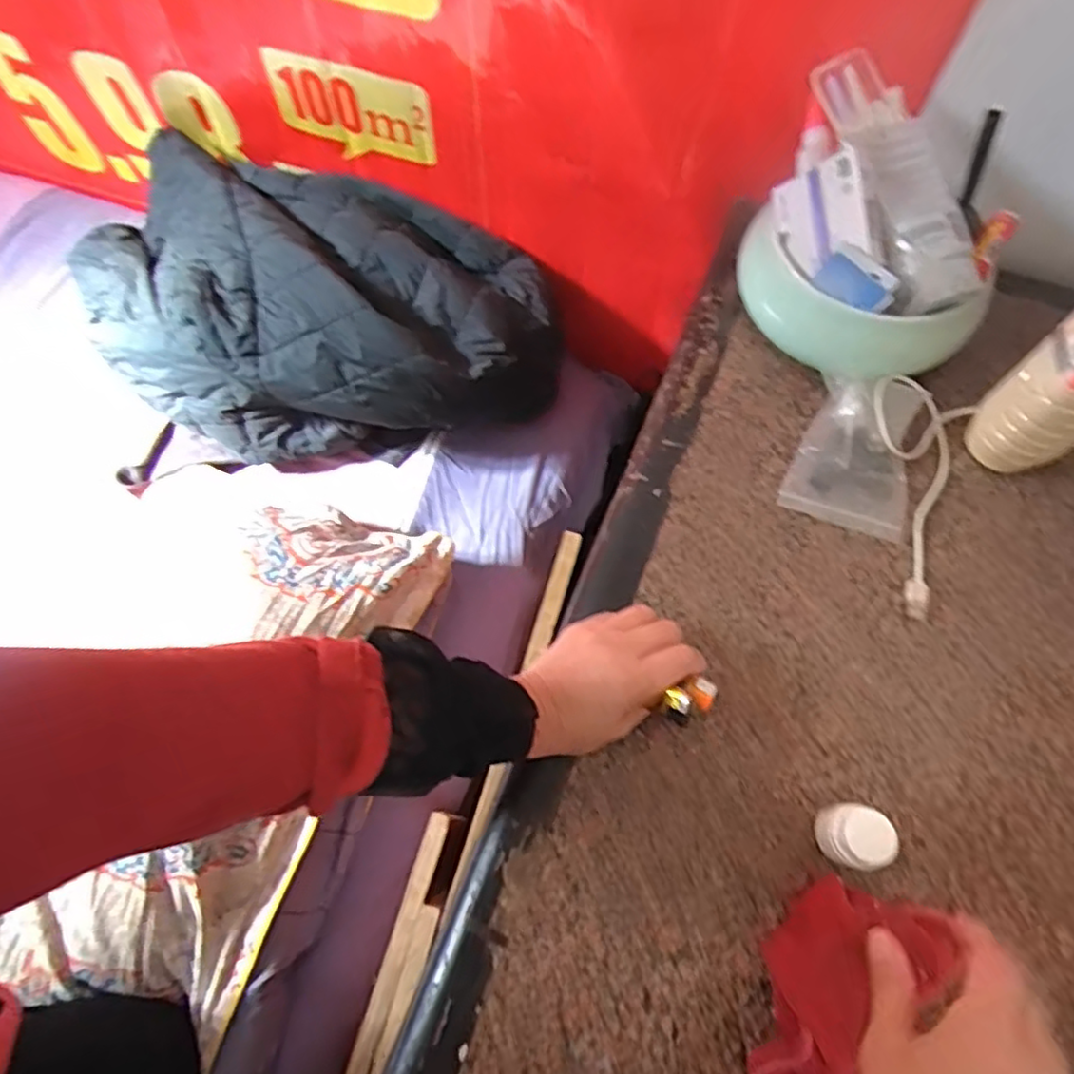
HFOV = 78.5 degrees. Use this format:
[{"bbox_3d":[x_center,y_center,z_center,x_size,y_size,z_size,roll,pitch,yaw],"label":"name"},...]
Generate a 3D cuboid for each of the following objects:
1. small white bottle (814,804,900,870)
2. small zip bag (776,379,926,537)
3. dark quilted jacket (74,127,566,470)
[{"bbox_3d":[0.205,0.194,0.426,0.031,0.049,0.037,1,66,1],"label":"small white bottle"},{"bbox_3d":[0.269,-0.073,0.552,0.094,0.033,0.128,17,67,8],"label":"small zip bag"},{"bbox_3d":[-0.318,-0.289,0.899,0.700,0.222,0.352,14,67,6],"label":"dark quilted jacket"}]

